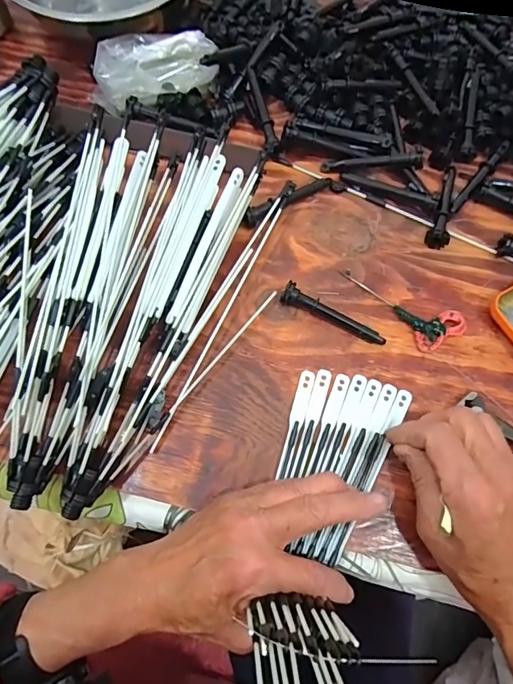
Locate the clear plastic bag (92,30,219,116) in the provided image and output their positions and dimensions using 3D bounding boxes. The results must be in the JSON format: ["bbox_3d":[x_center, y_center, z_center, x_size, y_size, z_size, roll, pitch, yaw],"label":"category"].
[{"bbox_3d":[-0.102,-0.270,0.447,0.122,0.034,0.071,-6,69,-3],"label":"clear plastic bag"}]

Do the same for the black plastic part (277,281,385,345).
[{"bbox_3d":[0.065,-0.021,0.379,0.092,0.022,0.017,28,71,10],"label":"black plastic part"}]

